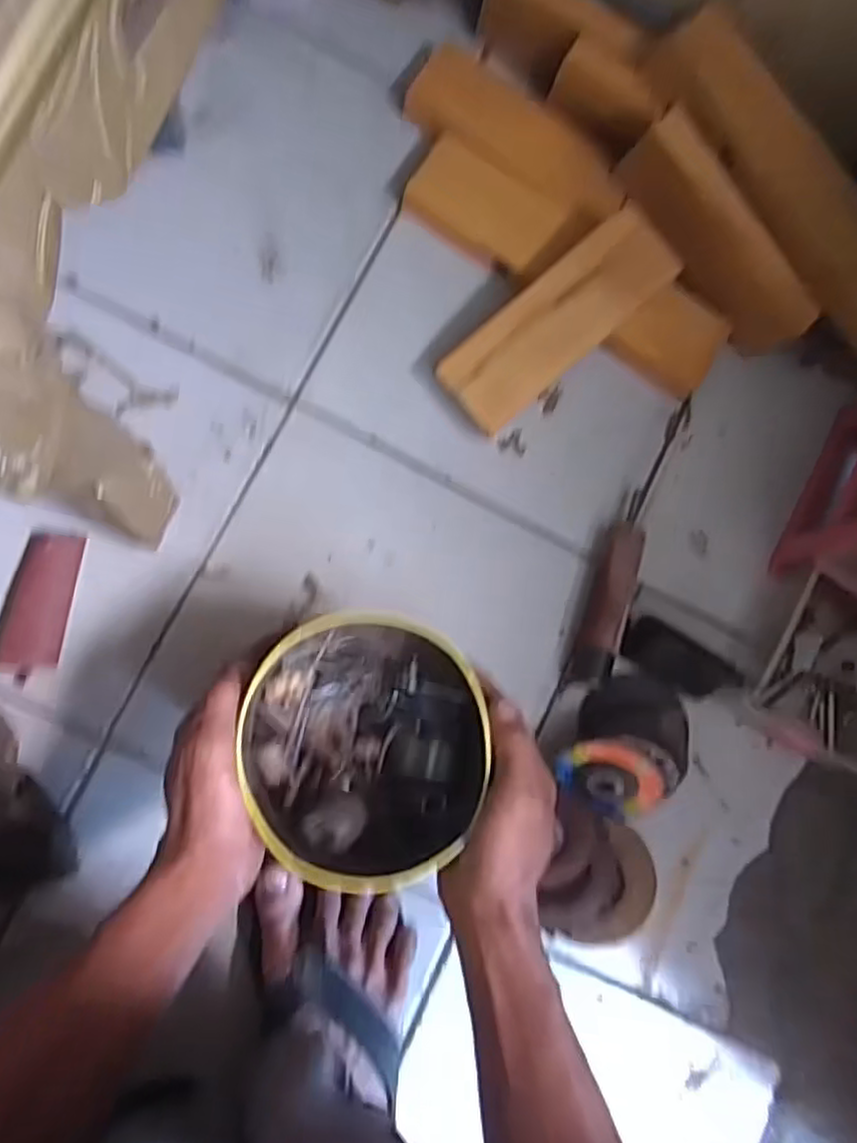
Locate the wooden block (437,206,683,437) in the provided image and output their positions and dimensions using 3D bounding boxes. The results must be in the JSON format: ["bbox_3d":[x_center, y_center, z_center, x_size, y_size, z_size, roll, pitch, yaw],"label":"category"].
[{"bbox_3d":[0.102,-0.200,0.576,0.196,0.037,0.073,-40,91,5],"label":"wooden block"}]

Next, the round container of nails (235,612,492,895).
[{"bbox_3d":[-0.043,0.110,0.451,0.150,0.097,0.160,1,85,-8],"label":"round container of nails"}]

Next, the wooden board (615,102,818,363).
[{"bbox_3d":[0.238,-0.272,0.581,0.199,0.066,0.028,51,42,-5],"label":"wooden board"}]

